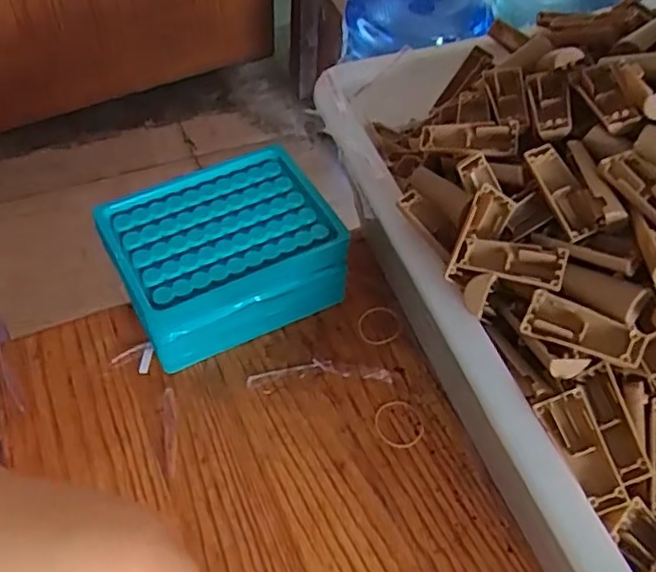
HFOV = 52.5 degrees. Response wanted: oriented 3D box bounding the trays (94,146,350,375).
[{"bbox_3d":[-0.067,-0.019,0.433,0.133,0.069,0.090,-22,58,-19],"label":"trays"}]

